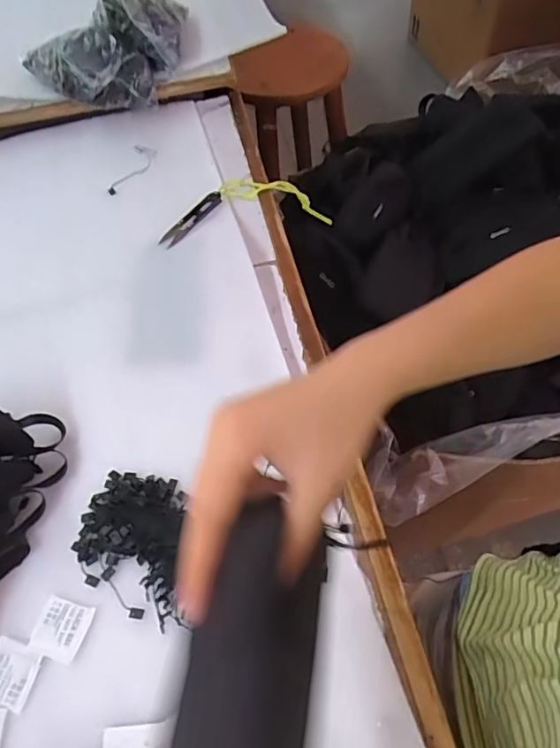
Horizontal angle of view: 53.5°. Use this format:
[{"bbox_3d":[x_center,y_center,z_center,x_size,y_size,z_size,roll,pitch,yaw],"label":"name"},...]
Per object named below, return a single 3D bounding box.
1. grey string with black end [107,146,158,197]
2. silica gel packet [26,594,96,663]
[{"bbox_3d":[-0.185,-0.256,0.703,0.032,0.004,0.091,19,66,3],"label":"grey string with black end"},{"bbox_3d":[-0.161,0.186,0.408,0.038,0.004,0.039,13,58,13],"label":"silica gel packet"}]

